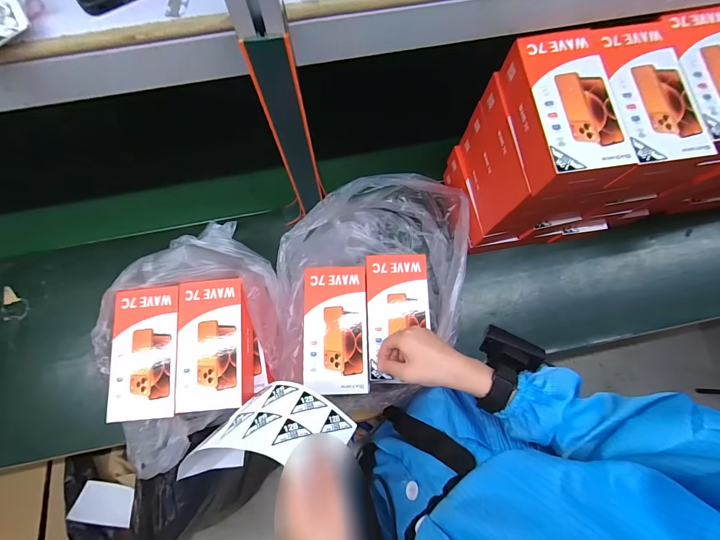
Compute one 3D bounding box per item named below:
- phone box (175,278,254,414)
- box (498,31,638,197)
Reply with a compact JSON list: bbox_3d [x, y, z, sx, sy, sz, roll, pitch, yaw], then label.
[{"bbox_3d":[-0.211,0.108,0.499,0.093,0.046,0.177,-5,76,-2],"label":"phone box"},{"bbox_3d":[0.244,-0.189,0.413,0.099,0.056,0.182,-9,77,-3],"label":"box"}]

